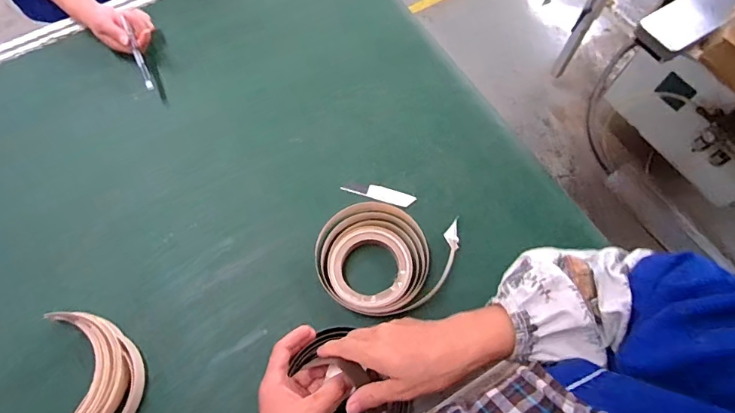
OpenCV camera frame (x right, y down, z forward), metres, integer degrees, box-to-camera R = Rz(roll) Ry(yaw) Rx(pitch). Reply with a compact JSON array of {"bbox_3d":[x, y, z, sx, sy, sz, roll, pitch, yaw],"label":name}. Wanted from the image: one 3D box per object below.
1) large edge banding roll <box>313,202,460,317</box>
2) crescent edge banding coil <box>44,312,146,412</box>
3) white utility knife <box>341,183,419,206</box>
[{"bbox_3d":[0.019,0.070,0.564,0.175,0.034,0.149,19,69,9],"label":"large edge banding roll"},{"bbox_3d":[-0.341,0.221,0.503,0.129,0.041,0.168,15,68,8],"label":"crescent edge banding coil"},{"bbox_3d":[0.016,-0.019,0.612,0.105,0.009,0.022,15,68,8],"label":"white utility knife"}]

